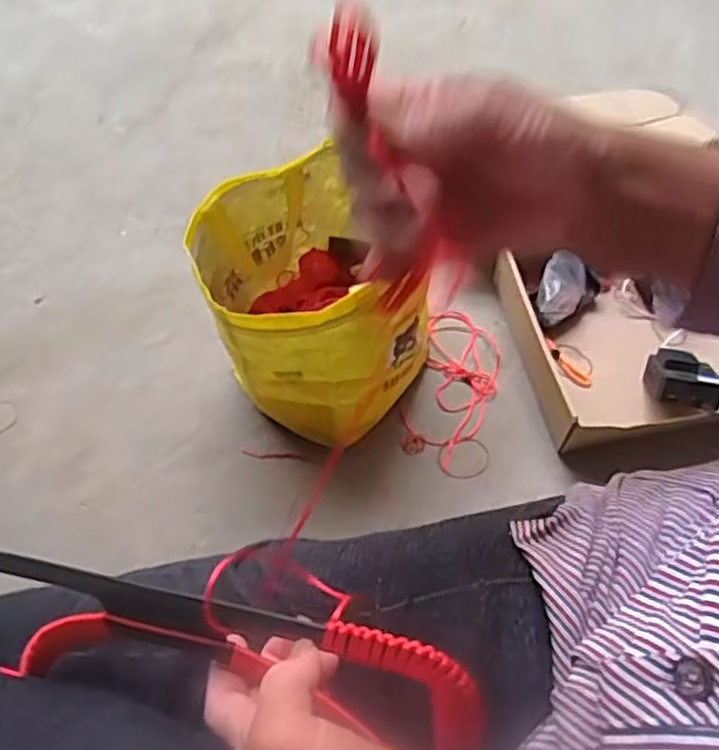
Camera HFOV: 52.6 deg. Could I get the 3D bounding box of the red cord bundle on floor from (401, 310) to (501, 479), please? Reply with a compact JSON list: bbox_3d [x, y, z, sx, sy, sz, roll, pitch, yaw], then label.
[{"bbox_3d":[0.115,0.017,0.886,0.100,0.012,0.217,10,60,5],"label":"red cord bundle on floor"}]

